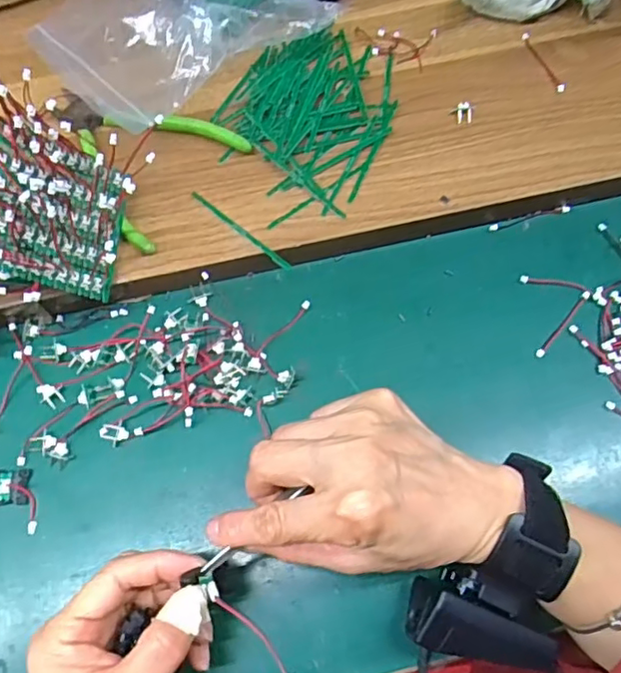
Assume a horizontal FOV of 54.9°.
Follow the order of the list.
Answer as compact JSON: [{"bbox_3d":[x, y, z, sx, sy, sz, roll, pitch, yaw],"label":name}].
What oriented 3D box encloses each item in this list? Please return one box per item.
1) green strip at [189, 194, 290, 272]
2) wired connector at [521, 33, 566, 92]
[{"bbox_3d":[-0.047,-0.071,0.391,0.085,0.004,0.005,38,72,14],"label":"green strip"},{"bbox_3d":[0.167,-0.198,0.428,0.007,0.004,0.058,-17,69,-7],"label":"wired connector"}]

